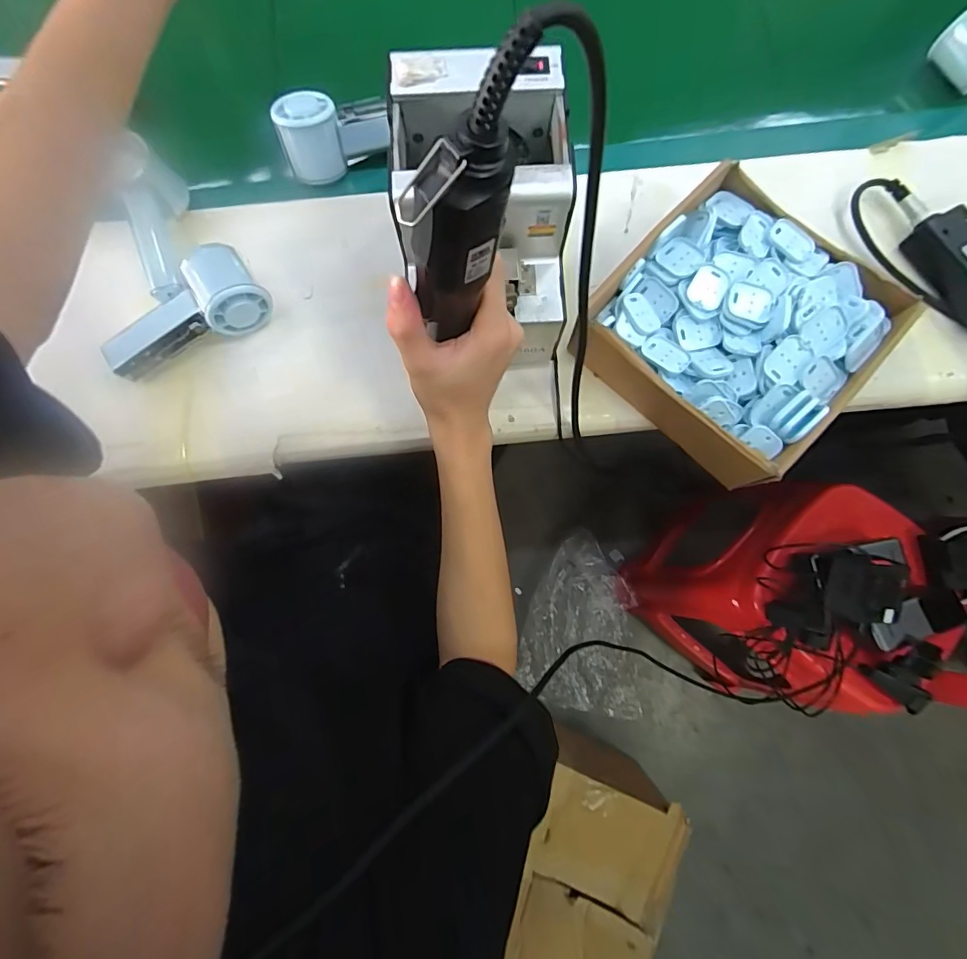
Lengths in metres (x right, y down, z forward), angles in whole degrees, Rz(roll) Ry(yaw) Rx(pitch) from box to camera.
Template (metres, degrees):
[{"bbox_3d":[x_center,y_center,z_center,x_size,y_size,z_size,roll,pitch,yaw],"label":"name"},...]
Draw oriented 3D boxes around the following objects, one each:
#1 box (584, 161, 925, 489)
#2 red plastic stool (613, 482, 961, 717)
[{"bbox_3d":[0.216,-0.131,0.410,0.204,0.071,0.207,42,82,8],"label":"box"},{"bbox_3d":[0.496,0.180,0.834,0.279,0.499,0.331,44,82,8],"label":"red plastic stool"}]

